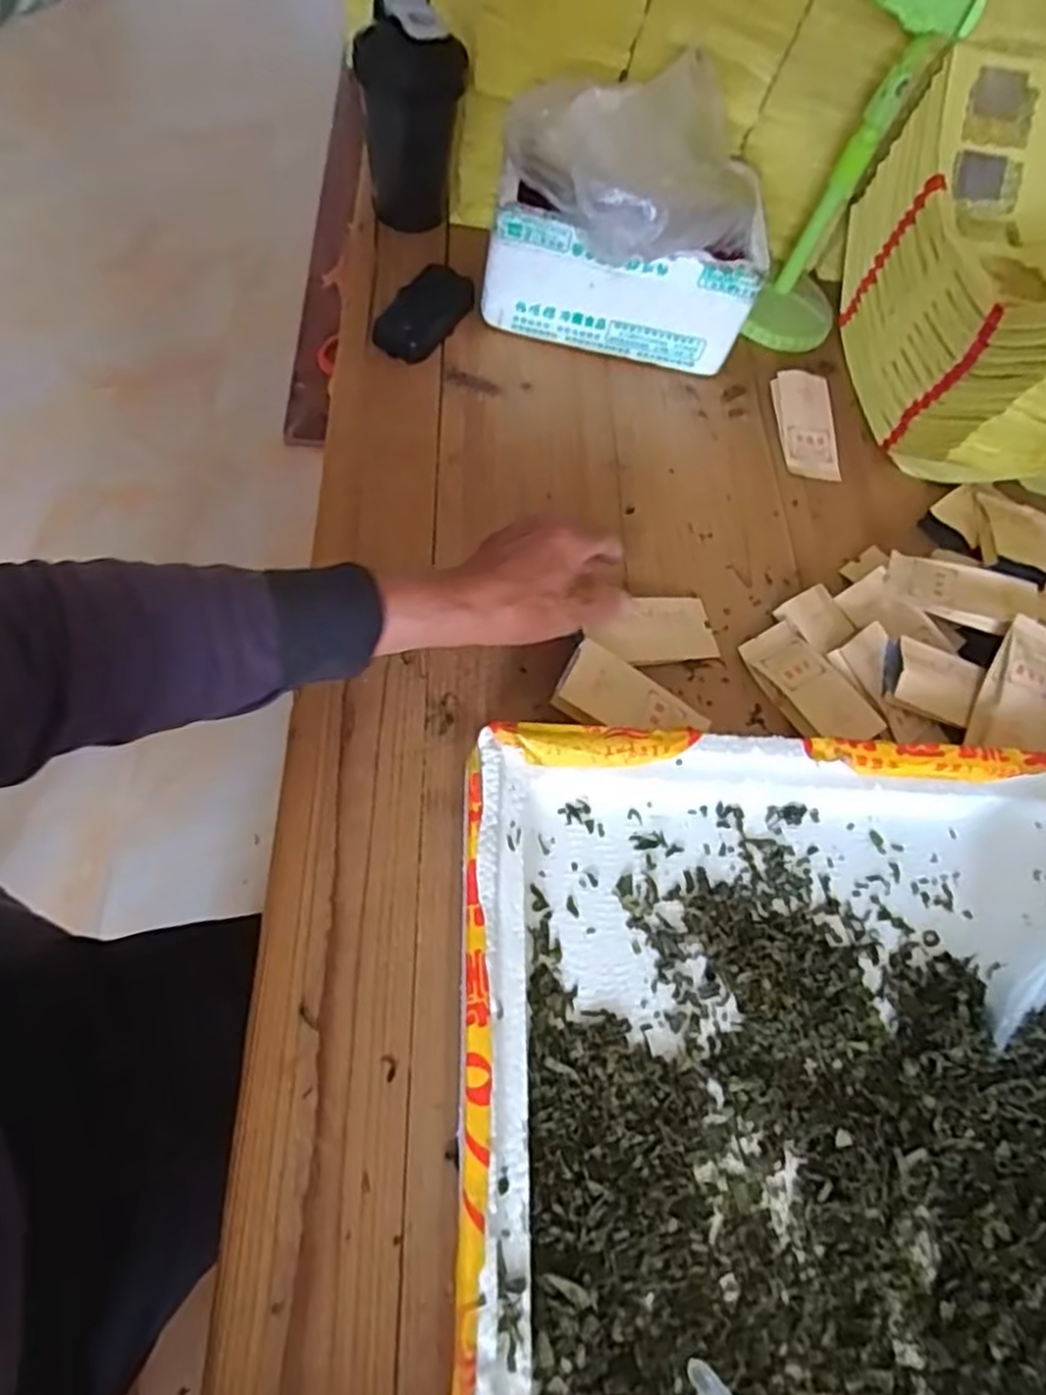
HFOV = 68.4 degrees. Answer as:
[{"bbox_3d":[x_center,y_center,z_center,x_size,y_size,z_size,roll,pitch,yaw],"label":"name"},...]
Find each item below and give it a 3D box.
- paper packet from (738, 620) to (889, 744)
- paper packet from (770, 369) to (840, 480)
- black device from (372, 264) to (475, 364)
[{"bbox_3d":[0.209,-0.006,0.567,0.052,0.012,0.106,-31,72,-22],"label":"paper packet"},{"bbox_3d":[0.257,-0.249,0.703,0.051,0.010,0.107,-2,80,-4],"label":"paper packet"},{"bbox_3d":[-0.085,-0.335,0.668,0.050,0.022,0.114,27,63,4],"label":"black device"}]

